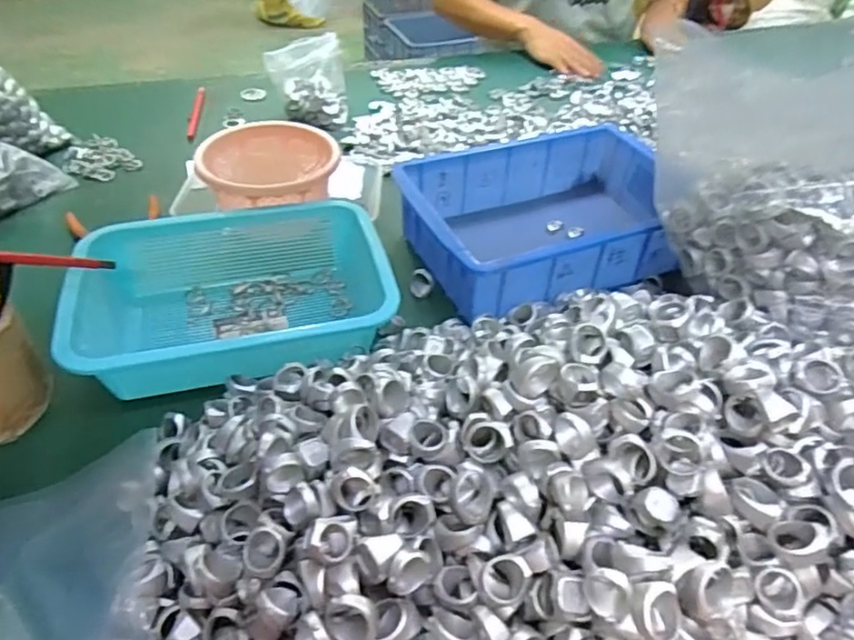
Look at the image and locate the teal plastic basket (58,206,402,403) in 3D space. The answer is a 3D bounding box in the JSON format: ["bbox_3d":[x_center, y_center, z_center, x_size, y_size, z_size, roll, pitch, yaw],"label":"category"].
[{"bbox_3d":[-0.173,-0.028,0.565,0.265,0.065,0.190,-12,43,-14],"label":"teal plastic basket"}]

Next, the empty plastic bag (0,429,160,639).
[{"bbox_3d":[-0.229,0.173,0.381,0.124,0.029,0.196,-14,44,-16],"label":"empty plastic bag"}]

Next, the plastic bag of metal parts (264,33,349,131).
[{"bbox_3d":[-0.173,-0.346,0.903,0.105,0.132,0.042,-5,1,-8],"label":"plastic bag of metal parts"}]

